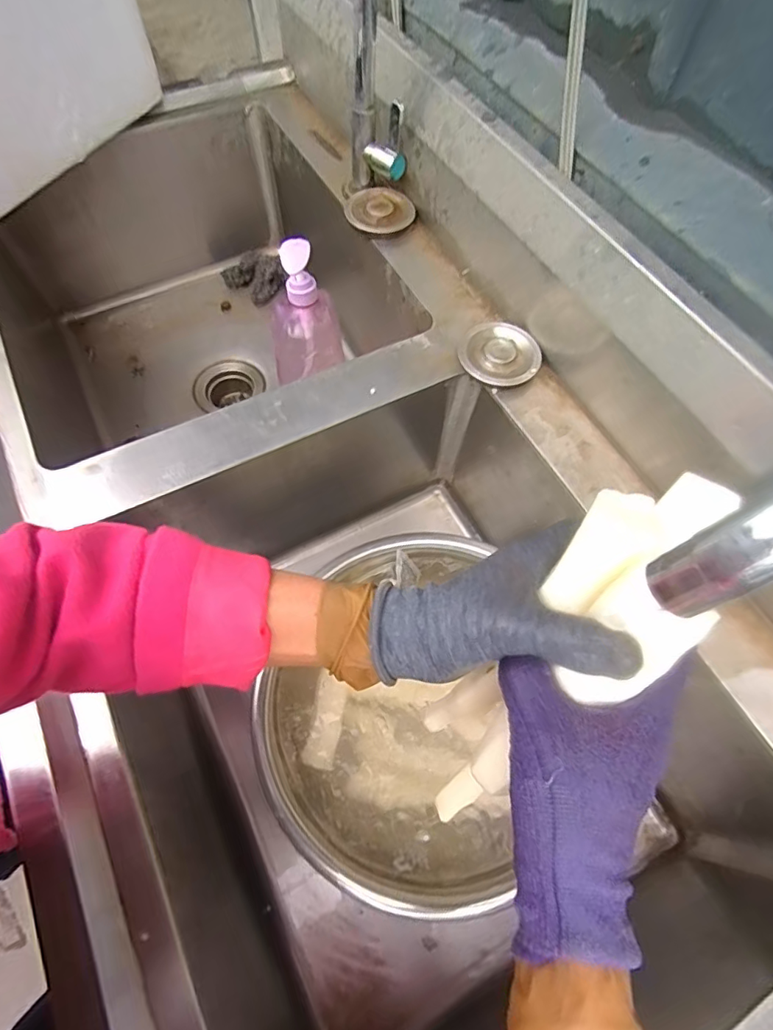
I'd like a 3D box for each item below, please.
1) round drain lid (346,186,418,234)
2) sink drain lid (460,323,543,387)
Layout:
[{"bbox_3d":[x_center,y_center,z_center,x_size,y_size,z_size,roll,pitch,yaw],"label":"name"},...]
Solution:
[{"bbox_3d":[-0.008,-0.374,0.614,0.083,0.019,0.087,0,65,0],"label":"round drain lid"},{"bbox_3d":[0.117,-0.166,0.522,0.080,0.015,0.075,0,65,0],"label":"sink drain lid"}]

